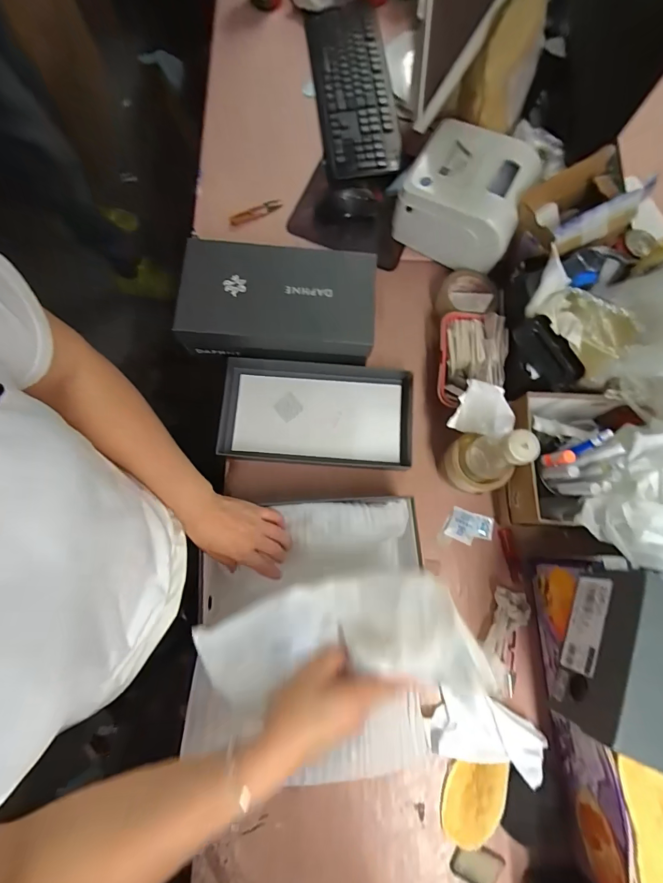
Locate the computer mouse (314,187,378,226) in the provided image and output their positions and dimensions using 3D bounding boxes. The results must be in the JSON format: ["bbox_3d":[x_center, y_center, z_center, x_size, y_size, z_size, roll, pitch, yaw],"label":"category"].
[{"bbox_3d":[0.025,-0.429,0.728,0.107,0.035,0.052,-15,78,-5],"label":"computer mouse"}]

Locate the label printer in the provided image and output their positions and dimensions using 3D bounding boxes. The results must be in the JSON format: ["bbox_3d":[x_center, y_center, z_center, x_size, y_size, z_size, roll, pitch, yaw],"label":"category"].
[{"bbox_3d":[0.222,-0.414,0.683,0.199,0.117,0.175,18,77,3],"label":"label printer"}]

